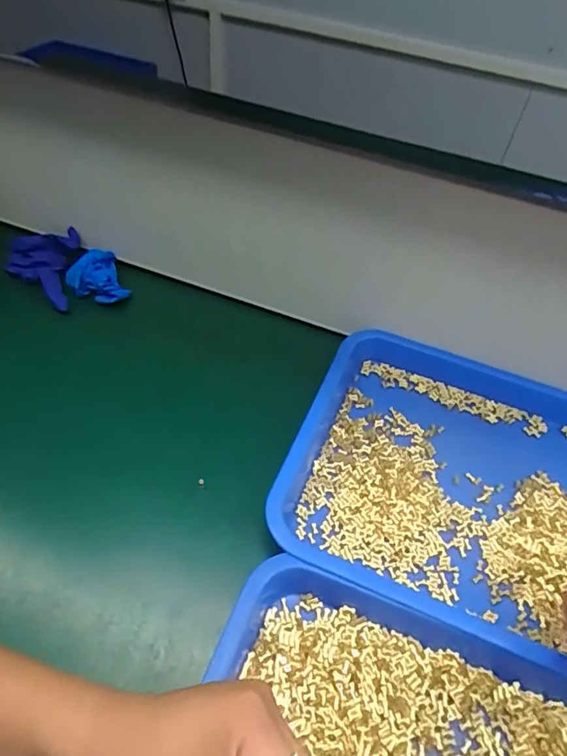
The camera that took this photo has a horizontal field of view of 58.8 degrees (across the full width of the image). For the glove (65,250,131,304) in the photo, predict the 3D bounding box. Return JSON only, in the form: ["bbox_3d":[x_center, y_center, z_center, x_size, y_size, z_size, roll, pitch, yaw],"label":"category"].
[{"bbox_3d":[-0.239,-0.127,0.641,0.069,0.036,0.069,-21,53,-23],"label":"glove"}]

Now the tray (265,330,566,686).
[{"bbox_3d":[0.211,0.102,0.493,0.388,0.034,0.319,20,49,12],"label":"tray"}]

